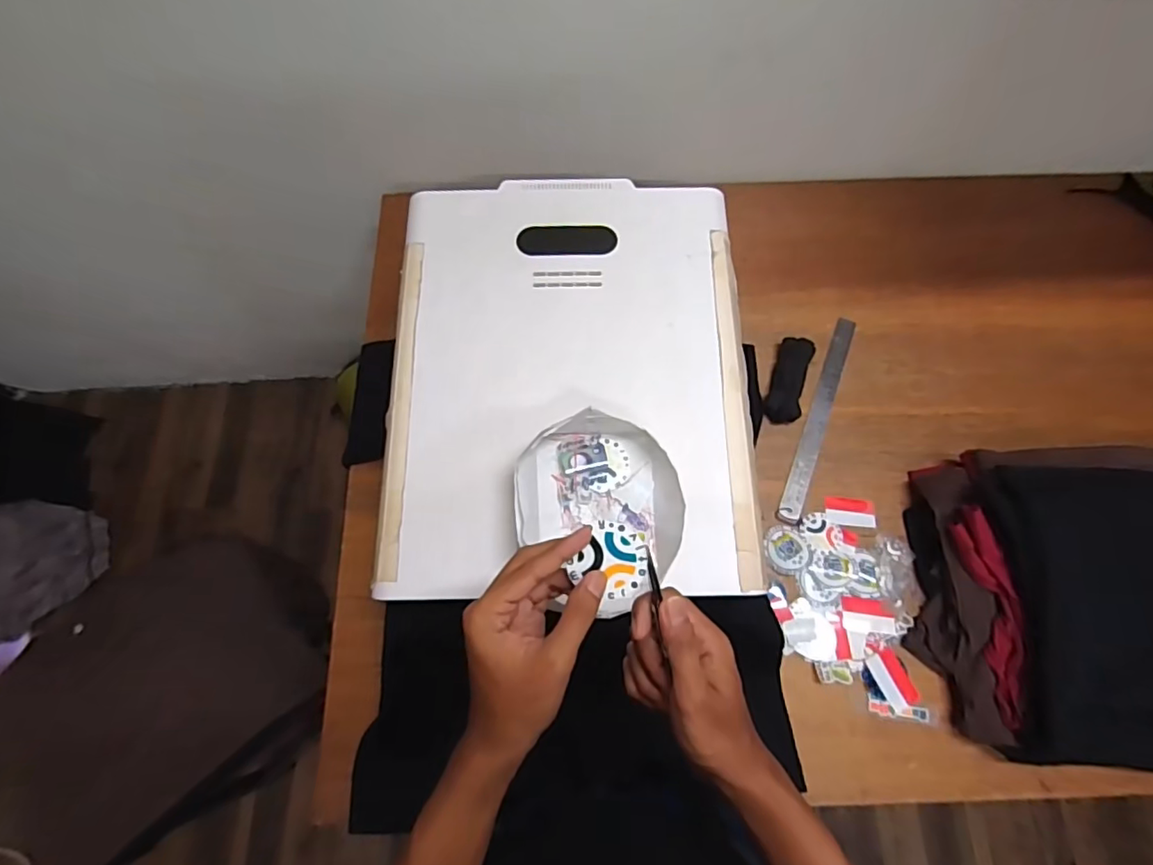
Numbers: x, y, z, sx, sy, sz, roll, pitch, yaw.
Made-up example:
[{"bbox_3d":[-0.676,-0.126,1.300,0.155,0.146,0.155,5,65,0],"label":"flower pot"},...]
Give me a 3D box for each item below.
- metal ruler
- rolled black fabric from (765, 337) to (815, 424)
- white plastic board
[{"bbox_3d":[0.344,-0.025,0.790,0.028,0.006,0.322,21,73,9],"label":"metal ruler"},{"bbox_3d":[0.302,-0.076,0.787,0.048,0.035,0.130,17,72,7],"label":"rolled black fabric"},{"bbox_3d":[-0.009,-0.076,0.639,0.395,0.018,0.493,-1,72,0],"label":"white plastic board"}]

